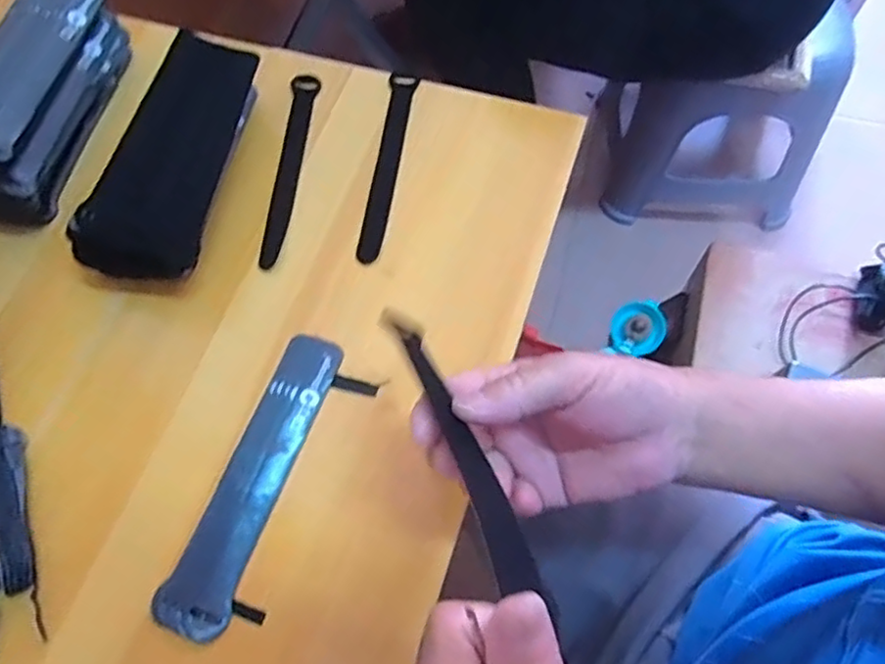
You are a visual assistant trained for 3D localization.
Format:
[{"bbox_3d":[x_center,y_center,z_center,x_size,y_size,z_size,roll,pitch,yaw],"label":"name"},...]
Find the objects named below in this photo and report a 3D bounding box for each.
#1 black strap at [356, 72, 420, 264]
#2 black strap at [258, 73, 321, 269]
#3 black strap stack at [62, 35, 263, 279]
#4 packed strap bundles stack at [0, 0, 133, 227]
[{"bbox_3d":[-0.045,-0.141,0.538,0.022,0.007,0.193,5,65,4],"label":"black strap"},{"bbox_3d":[-0.127,-0.138,0.536,0.021,0.004,0.191,6,66,-6],"label":"black strap"},{"bbox_3d":[-0.205,-0.137,0.502,0.064,0.074,0.209,12,66,8],"label":"black strap stack"},{"bbox_3d":[-0.325,-0.191,0.518,0.072,0.088,0.203,9,66,7],"label":"packed strap bundles stack"}]

